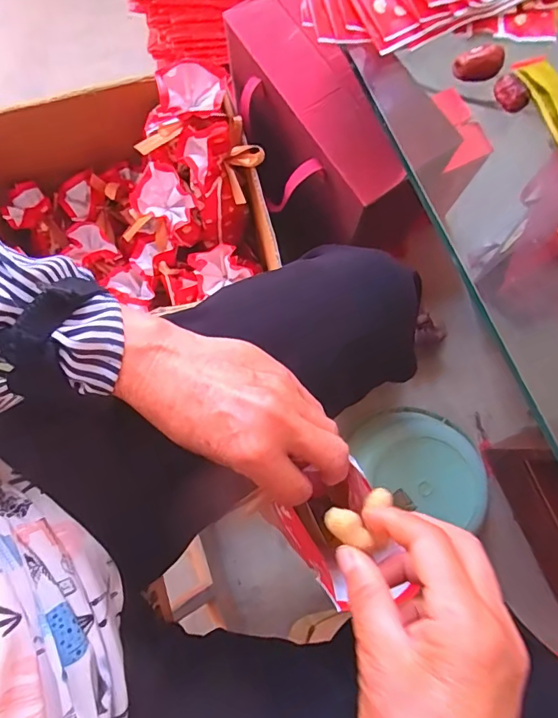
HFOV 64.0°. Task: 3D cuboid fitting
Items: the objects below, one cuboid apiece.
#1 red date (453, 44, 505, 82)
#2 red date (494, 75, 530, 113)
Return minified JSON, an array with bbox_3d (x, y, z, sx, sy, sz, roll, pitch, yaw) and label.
[{"bbox_3d":[0.151,-0.223,0.336,0.035,0.018,0.016,3,78,0],"label":"red date"},{"bbox_3d":[0.170,-0.196,0.329,0.016,0.013,0.027,-22,79,-6],"label":"red date"}]

